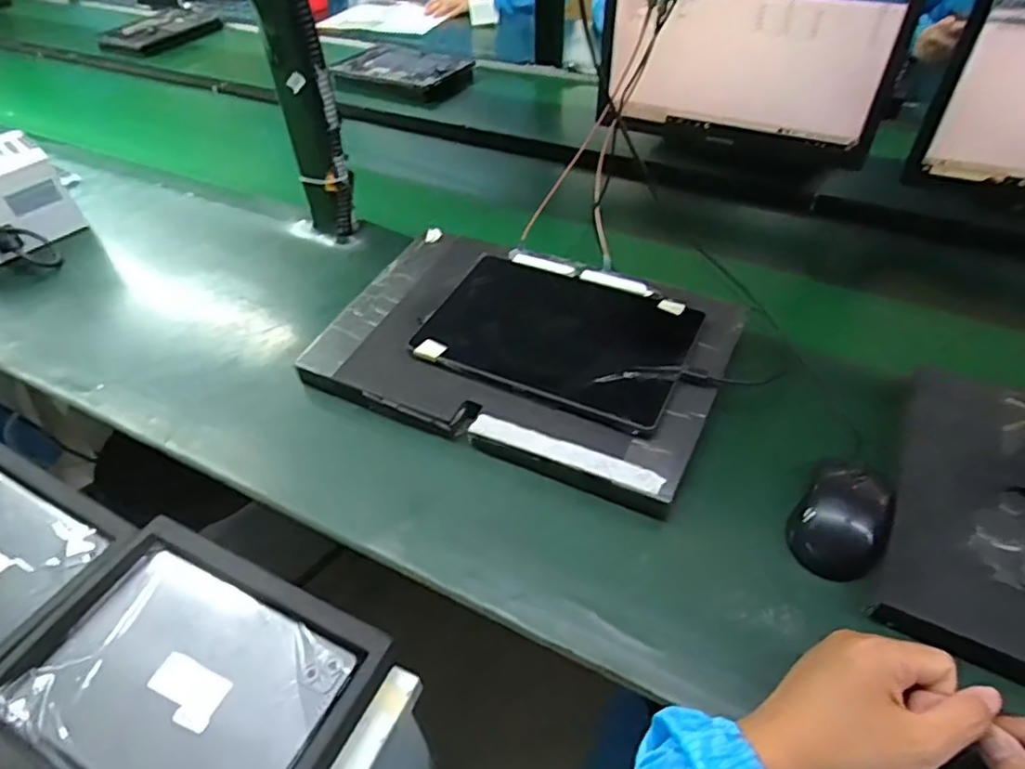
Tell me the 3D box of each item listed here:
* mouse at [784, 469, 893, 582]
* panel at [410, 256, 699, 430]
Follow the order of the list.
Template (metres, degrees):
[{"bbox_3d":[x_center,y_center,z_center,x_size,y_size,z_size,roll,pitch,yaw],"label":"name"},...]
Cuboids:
[{"bbox_3d":[0.264,0.107,0.501,0.065,0.031,0.095,32,54,29],"label":"mouse"},{"bbox_3d":[0.049,-0.057,0.630,0.246,0.018,0.177,20,51,17],"label":"panel"}]

